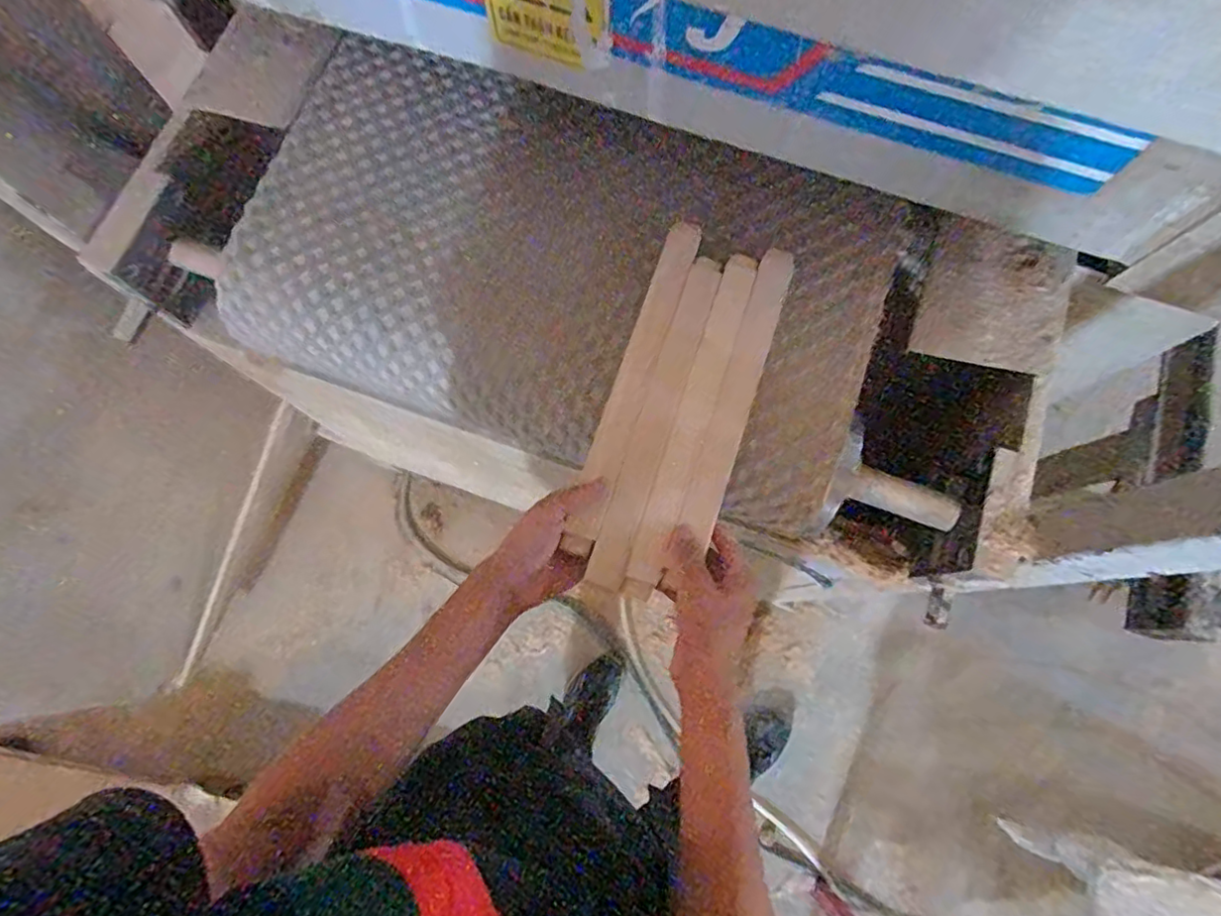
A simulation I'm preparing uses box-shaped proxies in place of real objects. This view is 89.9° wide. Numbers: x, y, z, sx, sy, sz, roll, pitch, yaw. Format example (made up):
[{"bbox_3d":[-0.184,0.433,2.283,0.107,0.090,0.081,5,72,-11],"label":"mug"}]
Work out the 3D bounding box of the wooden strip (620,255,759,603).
[{"bbox_3d":[0.075,-0.036,0.538,0.030,0.010,0.325,19,77,5],"label":"wooden strip"}]

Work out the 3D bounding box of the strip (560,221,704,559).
[{"bbox_3d":[0.024,-0.074,0.544,0.030,0.009,0.326,18,75,4],"label":"strip"}]

